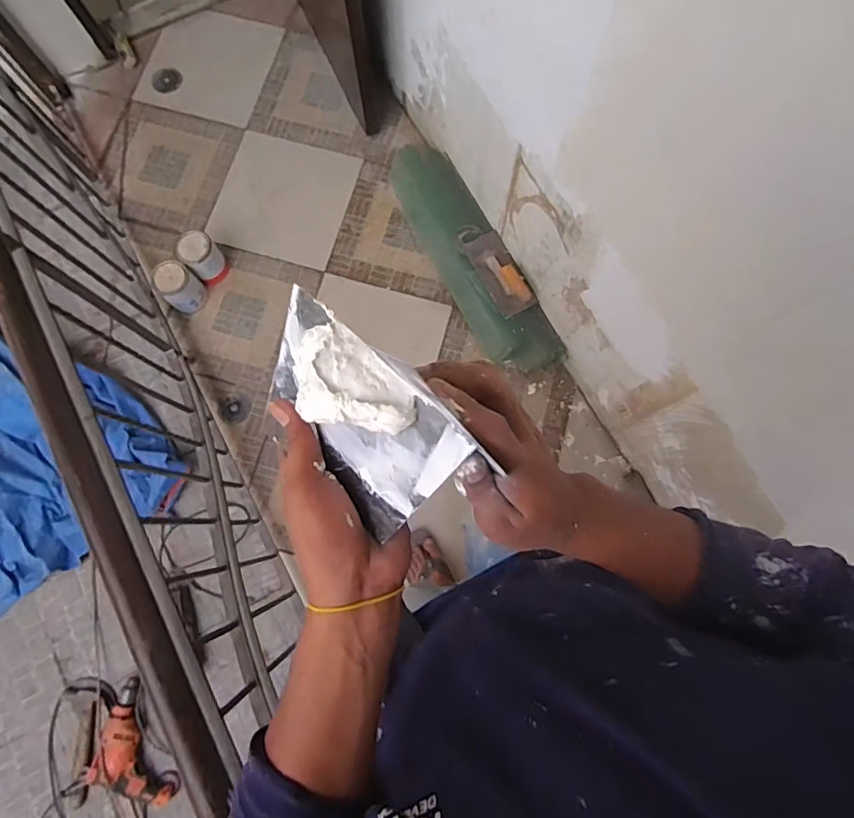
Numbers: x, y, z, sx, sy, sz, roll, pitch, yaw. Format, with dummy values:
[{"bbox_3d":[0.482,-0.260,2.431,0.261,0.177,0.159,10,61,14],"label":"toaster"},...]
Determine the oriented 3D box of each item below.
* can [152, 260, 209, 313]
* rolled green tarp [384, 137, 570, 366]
[{"bbox_3d":[-0.695,-0.343,1.498,0.113,0.122,0.097,43,83,8],"label":"can"},{"bbox_3d":[0.121,-0.446,1.545,0.181,0.113,0.781,-28,80,-4],"label":"rolled green tarp"}]

